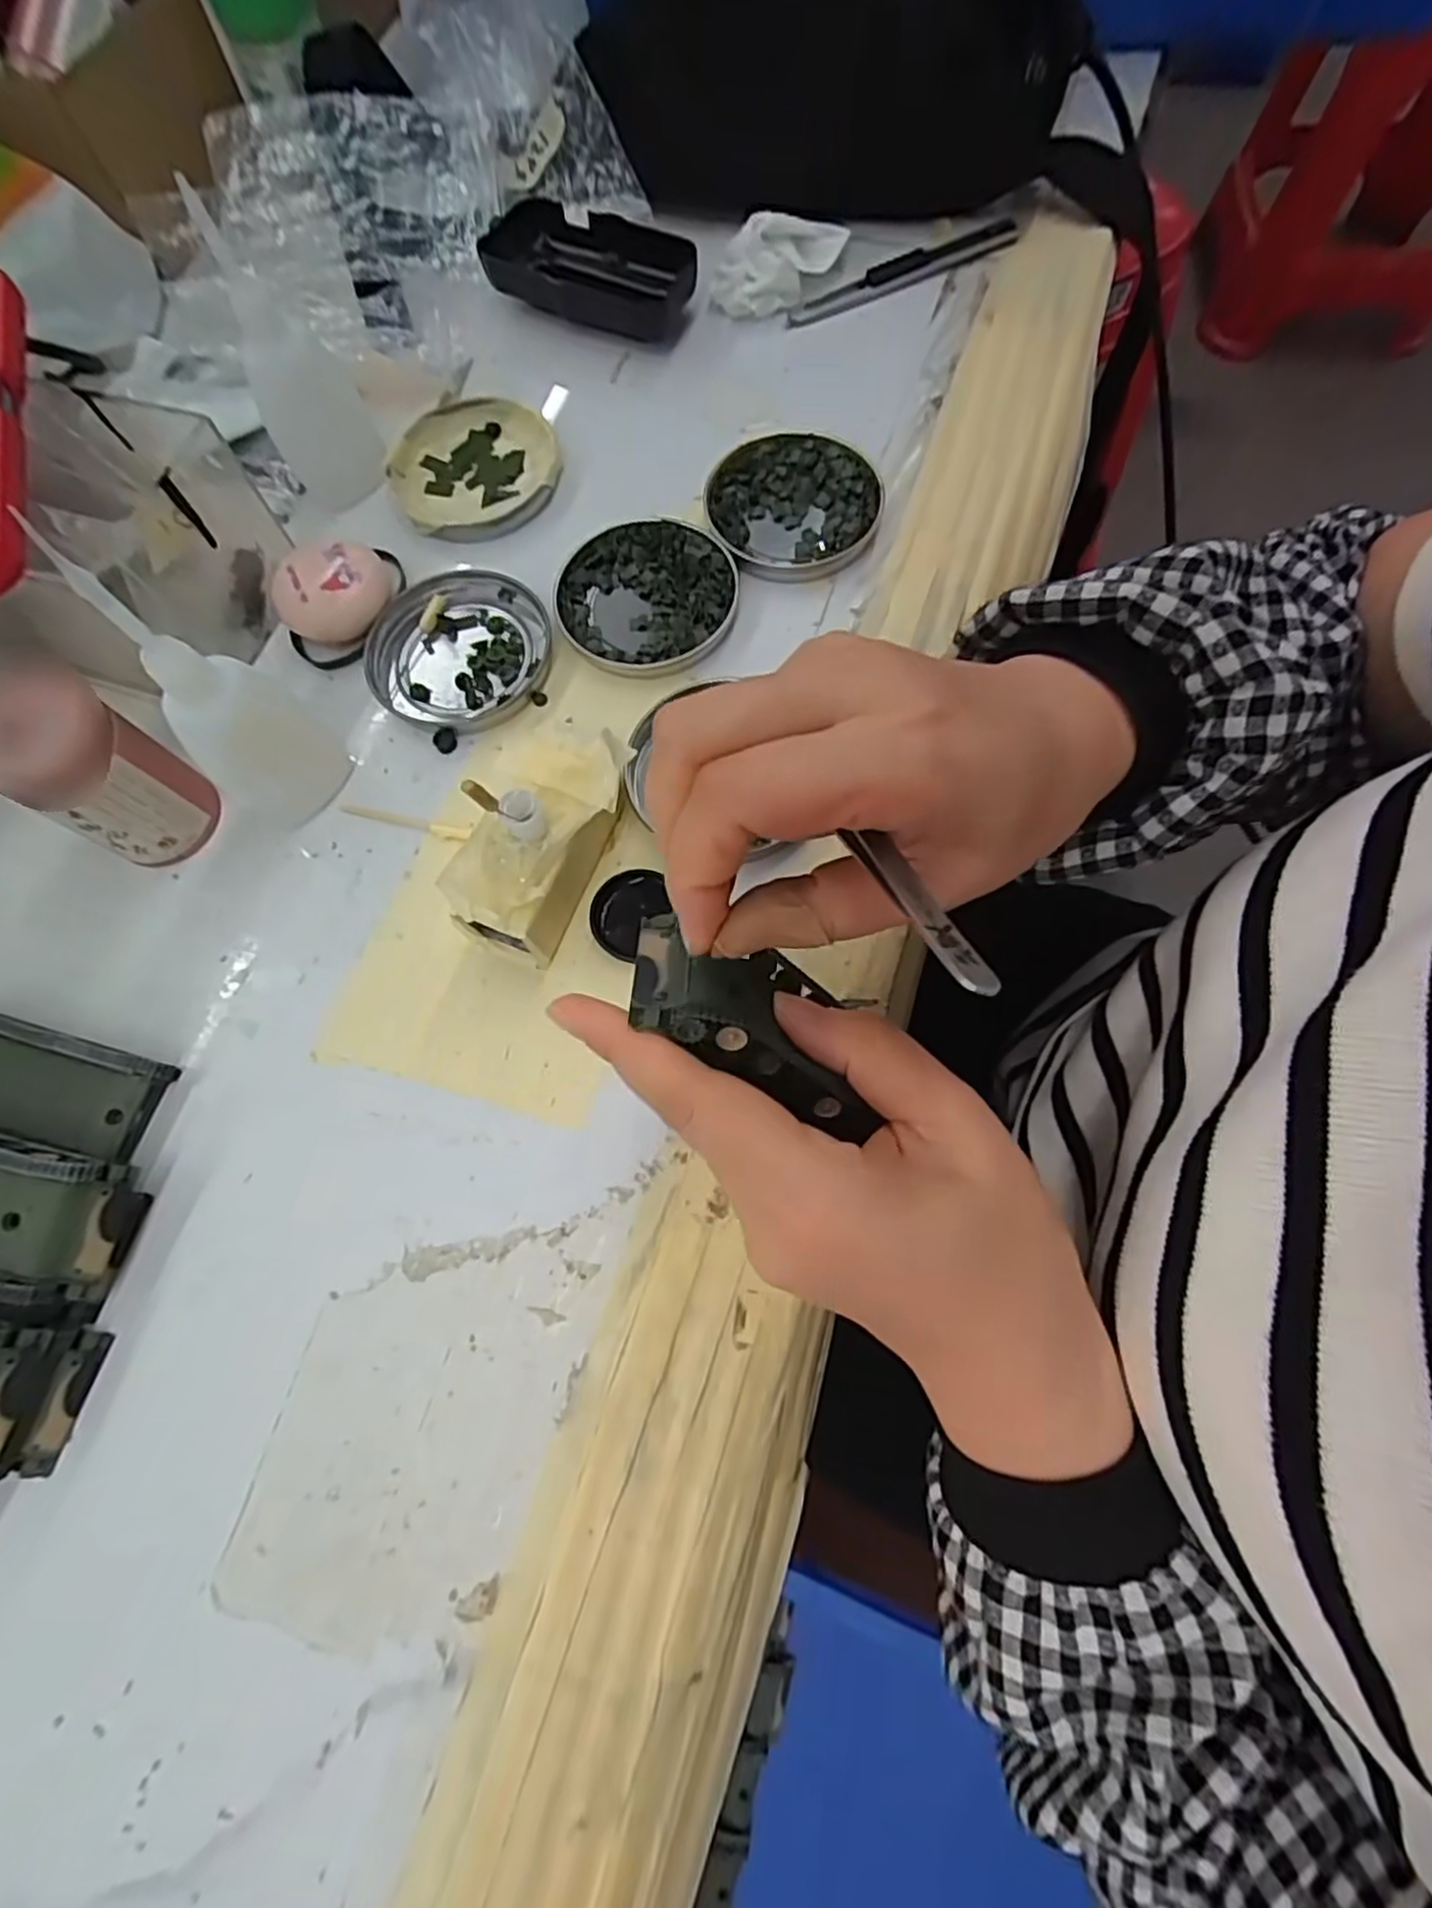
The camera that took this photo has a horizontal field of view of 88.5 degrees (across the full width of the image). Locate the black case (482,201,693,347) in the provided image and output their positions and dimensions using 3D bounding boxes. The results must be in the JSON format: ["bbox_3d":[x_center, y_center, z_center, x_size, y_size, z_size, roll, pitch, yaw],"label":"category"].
[{"bbox_3d":[-0.066,-0.350,0.380,0.106,0.027,0.050,21,75,10],"label":"black case"}]

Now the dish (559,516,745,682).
[{"bbox_3d":[-0.031,-0.157,0.323,0.079,0.011,0.076,-1,72,4],"label":"dish"}]

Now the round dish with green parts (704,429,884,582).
[{"bbox_3d":[0.035,-0.205,0.332,0.076,0.009,0.077,-1,72,4],"label":"round dish with green parts"}]

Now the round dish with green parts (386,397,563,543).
[{"bbox_3d":[-0.116,-0.235,0.354,0.077,0.014,0.079,-1,72,4],"label":"round dish with green parts"}]

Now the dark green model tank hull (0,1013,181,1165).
[{"bbox_3d":[-0.246,0.047,0.268,0.084,0.018,0.038,15,74,7],"label":"dark green model tank hull"}]

